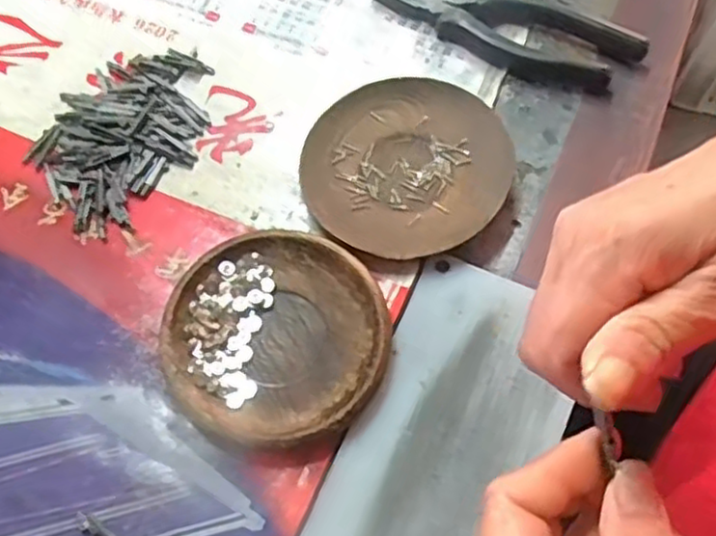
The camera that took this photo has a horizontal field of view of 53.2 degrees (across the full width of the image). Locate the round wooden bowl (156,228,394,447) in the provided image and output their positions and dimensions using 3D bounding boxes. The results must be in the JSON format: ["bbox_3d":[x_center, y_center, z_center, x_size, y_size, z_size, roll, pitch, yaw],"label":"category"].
[{"bbox_3d":[-0.041,0.034,0.365,0.111,0.018,0.107,-1,65,2],"label":"round wooden bowl"}]

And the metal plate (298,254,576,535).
[{"bbox_3d":[0.039,0.090,0.337,0.090,0.004,0.193,23,69,11],"label":"metal plate"}]

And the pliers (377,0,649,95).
[{"bbox_3d":[0.089,-0.150,0.444,0.168,0.018,0.049,21,67,12],"label":"pliers"}]

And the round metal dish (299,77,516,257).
[{"bbox_3d":[0.026,-0.057,0.403,0.110,0.016,0.110,-1,65,2],"label":"round metal dish"}]

